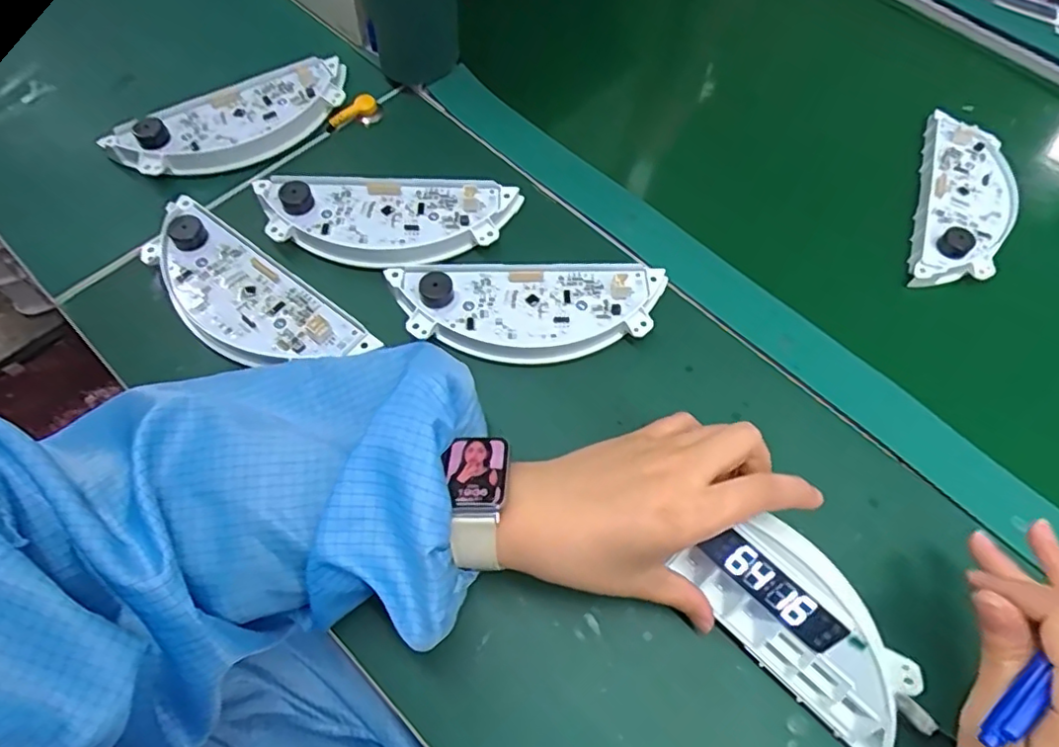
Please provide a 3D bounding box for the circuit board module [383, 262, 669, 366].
[{"bbox_3d":[0.002,-0.041,0.397,0.171,0.022,0.067,-4,63,-5],"label":"circuit board module"}]

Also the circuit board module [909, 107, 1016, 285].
[{"bbox_3d":[0.330,-0.130,0.467,0.067,0.017,0.170,22,64,7],"label":"circuit board module"}]

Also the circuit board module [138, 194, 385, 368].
[{"bbox_3d":[-0.182,-0.049,0.389,0.171,0.024,0.066,36,66,14],"label":"circuit board module"}]

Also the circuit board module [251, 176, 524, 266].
[{"bbox_3d":[-0.097,-0.105,0.419,0.176,0.019,0.072,0,63,-4],"label":"circuit board module"}]

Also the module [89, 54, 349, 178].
[{"bbox_3d":[-0.217,-0.184,0.459,0.177,0.032,0.081,-24,67,-15],"label":"module"}]

